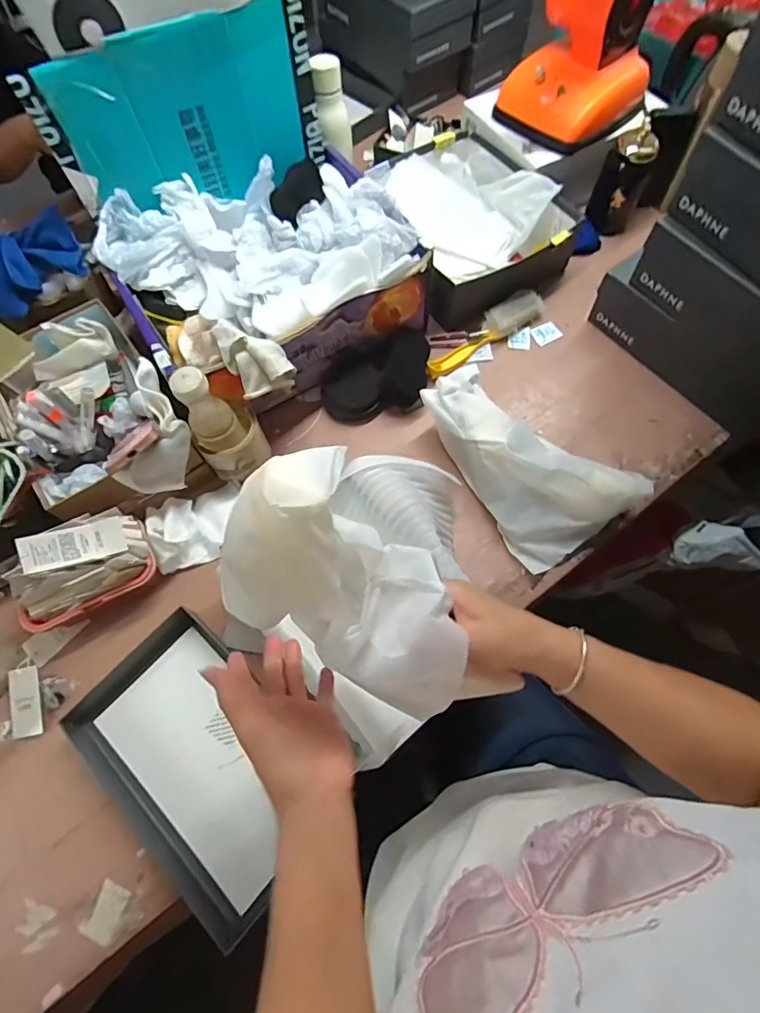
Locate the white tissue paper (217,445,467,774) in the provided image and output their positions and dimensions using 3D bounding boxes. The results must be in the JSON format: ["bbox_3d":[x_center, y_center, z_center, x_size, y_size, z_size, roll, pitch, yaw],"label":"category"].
[{"bbox_3d":[-0.018,0.064,0.344,0.122,0.226,0.080,-40,29,-14],"label":"white tissue paper"}]

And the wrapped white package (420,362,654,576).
[{"bbox_3d":[0.194,-0.072,0.651,0.165,0.086,0.272,-31,69,-11],"label":"wrapped white package"}]

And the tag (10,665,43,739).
[{"bbox_3d":[-0.427,0.236,0.587,0.040,0.005,0.080,-9,84,5],"label":"tag"}]

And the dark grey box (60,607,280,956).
[{"bbox_3d":[-0.200,0.291,0.552,0.184,0.037,0.308,-42,71,-15],"label":"dark grey box"}]

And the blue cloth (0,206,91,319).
[{"bbox_3d":[-0.507,-0.342,0.700,0.164,0.077,0.107,-24,68,-8],"label":"blue cloth"}]

